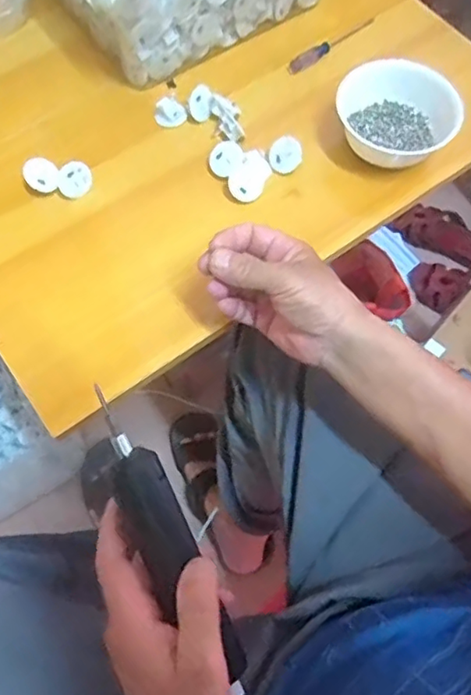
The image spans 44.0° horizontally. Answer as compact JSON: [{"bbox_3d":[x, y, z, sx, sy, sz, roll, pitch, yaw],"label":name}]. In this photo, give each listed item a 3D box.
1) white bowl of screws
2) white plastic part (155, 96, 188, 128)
[{"bbox_3d":[0.157,-0.220,0.565,0.102,0.051,0.114,1,68,-2],"label":"white bowl of screws"},{"bbox_3d":[-0.065,-0.237,0.587,0.032,0.007,0.029,-1,113,3],"label":"white plastic part"}]

